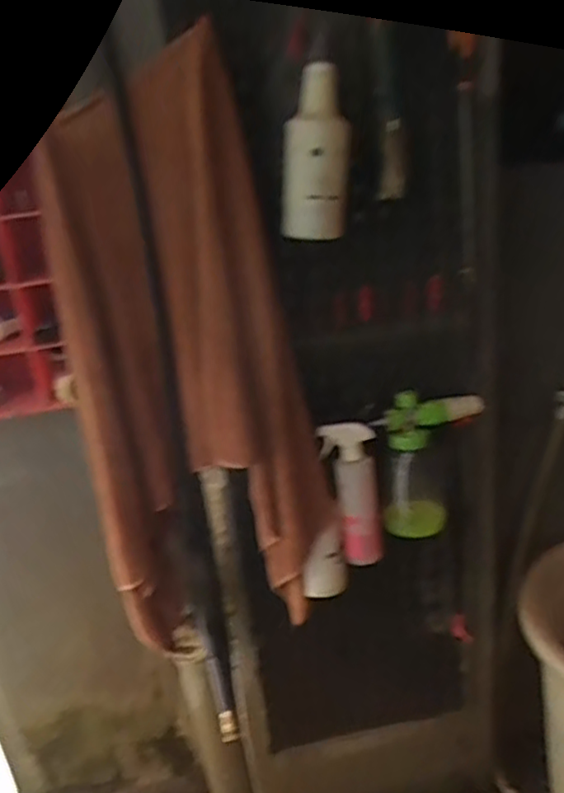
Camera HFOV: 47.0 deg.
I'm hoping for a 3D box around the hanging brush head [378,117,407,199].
[{"bbox_3d":[0.162,-0.345,0.943,0.040,0.111,0.035,-1,25,9],"label":"hanging brush head"}]

